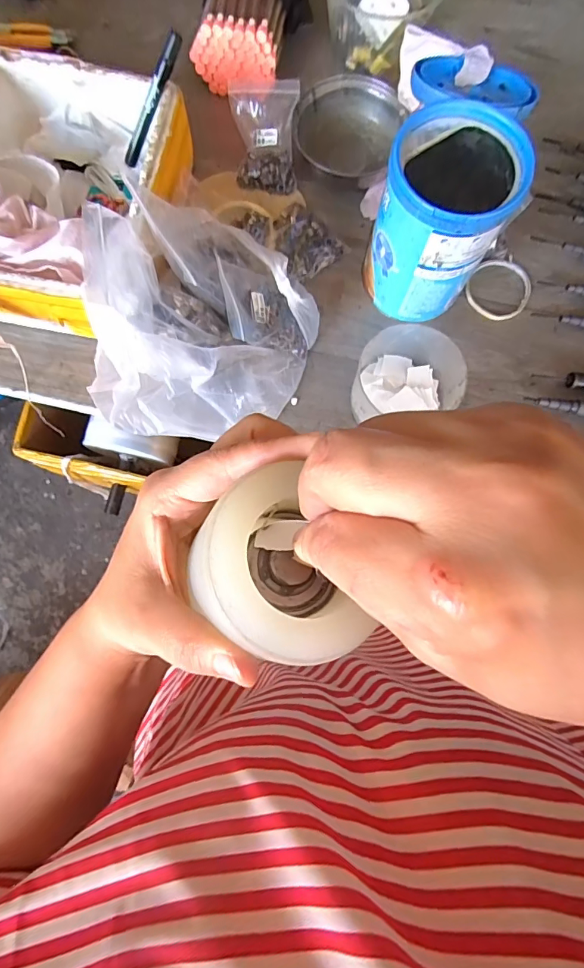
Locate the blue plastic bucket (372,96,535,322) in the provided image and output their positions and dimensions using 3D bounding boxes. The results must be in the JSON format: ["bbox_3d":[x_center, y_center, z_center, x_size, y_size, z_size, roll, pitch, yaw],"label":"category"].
[{"bbox_3d":[0.160,-0.283,0.493,0.129,0.172,0.138,25,80,6],"label":"blue plastic bucket"}]

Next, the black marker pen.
[{"bbox_3d":[-0.159,-0.433,0.511,0.017,0.017,0.138,52,127,10],"label":"black marker pen"}]

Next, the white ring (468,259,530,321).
[{"bbox_3d":[0.265,-0.249,0.572,0.081,0.004,0.085,0,79,1],"label":"white ring"}]

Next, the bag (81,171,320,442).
[{"bbox_3d":[-0.092,-0.172,0.480,0.221,0.164,0.243,10,79,3],"label":"bag"}]

